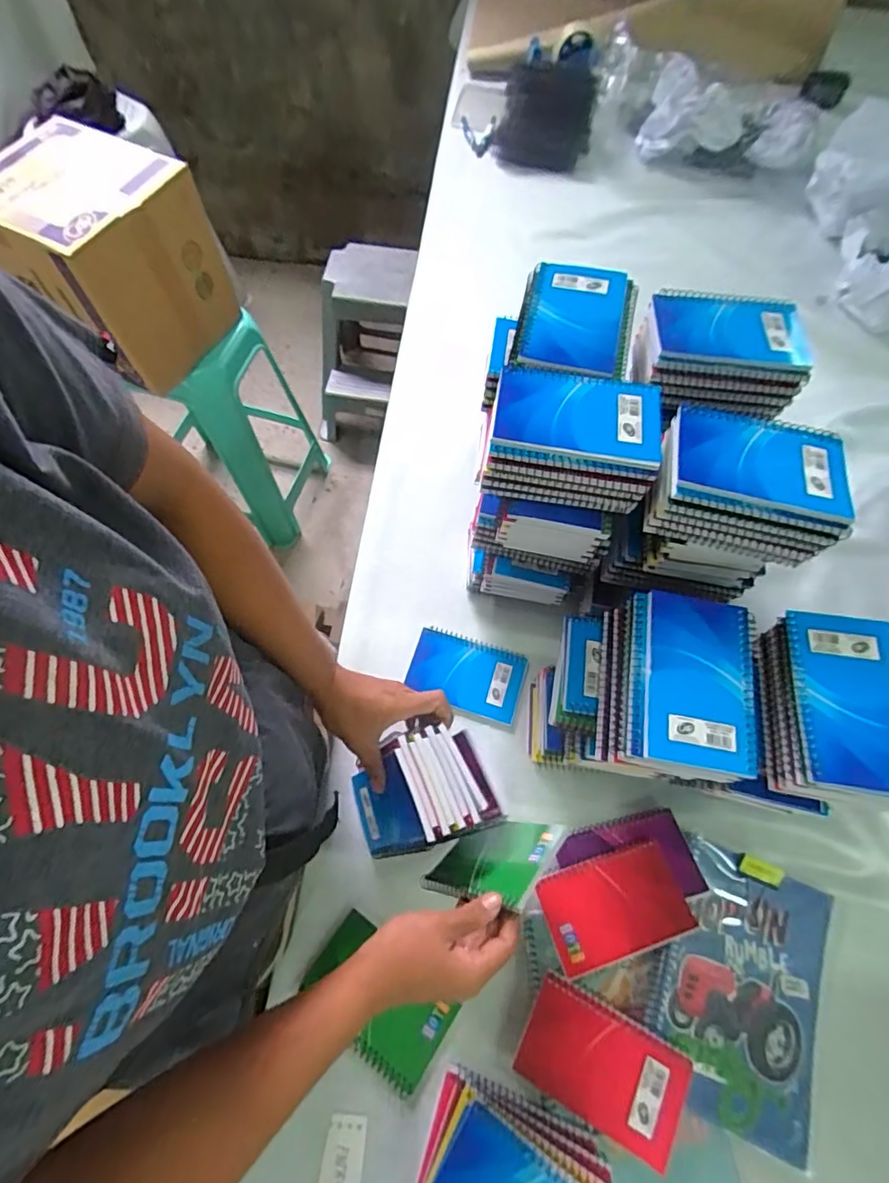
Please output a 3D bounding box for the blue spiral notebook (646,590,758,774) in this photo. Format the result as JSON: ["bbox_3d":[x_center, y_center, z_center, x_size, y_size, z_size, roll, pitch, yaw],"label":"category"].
[{"bbox_3d":[0.196,0.067,0.399,0.086,0.015,0.131,9,65,4],"label":"blue spiral notebook"}]

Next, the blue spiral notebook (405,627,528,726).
[{"bbox_3d":[0.026,0.097,0.618,0.130,0.014,0.084,18,66,8],"label":"blue spiral notebook"}]

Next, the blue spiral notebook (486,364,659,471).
[{"bbox_3d":[0.107,-0.139,0.422,0.131,0.015,0.082,12,66,5],"label":"blue spiral notebook"}]

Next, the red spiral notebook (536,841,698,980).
[{"bbox_3d":[0.161,0.298,0.498,0.130,0.007,0.081,-15,53,-8],"label":"red spiral notebook"}]

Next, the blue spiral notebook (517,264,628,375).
[{"bbox_3d":[0.113,-0.240,0.460,0.079,0.010,0.124,12,65,5],"label":"blue spiral notebook"}]

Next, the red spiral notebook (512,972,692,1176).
[{"bbox_3d":[0.133,0.406,0.448,0.129,0.016,0.085,20,67,26],"label":"red spiral notebook"}]

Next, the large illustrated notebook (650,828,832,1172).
[{"bbox_3d":[0.274,0.362,0.484,0.150,0.013,0.211,25,66,3],"label":"large illustrated notebook"}]

